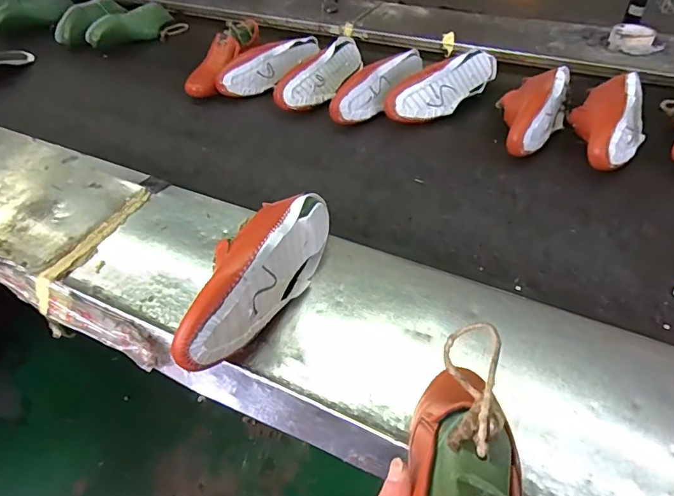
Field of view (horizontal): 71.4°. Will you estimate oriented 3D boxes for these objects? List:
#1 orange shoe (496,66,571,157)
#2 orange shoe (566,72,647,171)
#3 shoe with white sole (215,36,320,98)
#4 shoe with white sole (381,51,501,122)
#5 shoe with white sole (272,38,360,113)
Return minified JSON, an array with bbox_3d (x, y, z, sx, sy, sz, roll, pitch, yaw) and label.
[{"bbox_3d":[0.343,-0.239,0.828,0.114,0.078,0.224,16,49,19],"label":"orange shoe"},{"bbox_3d":[0.461,-0.217,0.797,0.117,0.070,0.249,22,51,24],"label":"orange shoe"},{"bbox_3d":[-0.154,-0.407,1.050,0.260,0.073,0.078,-32,51,-23],"label":"shoe with white sole"},{"bbox_3d":[0.207,-0.313,0.911,0.251,0.081,0.073,-33,52,-24],"label":"shoe with white sole"},{"bbox_3d":[-0.034,-0.365,0.992,0.075,0.075,0.259,21,51,24],"label":"shoe with white sole"}]

